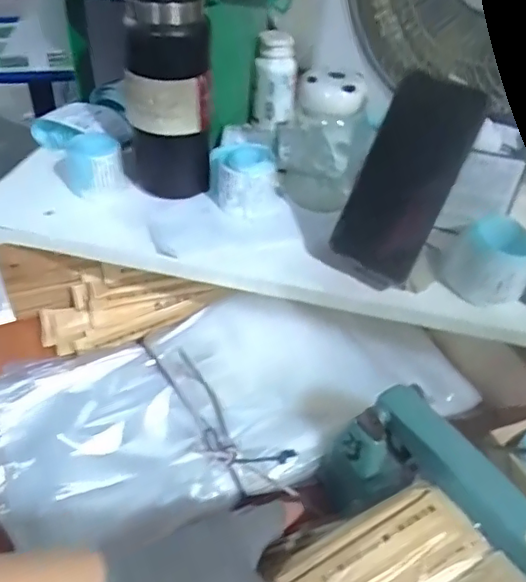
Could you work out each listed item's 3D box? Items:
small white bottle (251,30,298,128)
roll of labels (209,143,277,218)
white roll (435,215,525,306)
[{"bbox_3d":[0.013,-0.261,0.696,0.051,0.099,0.055,3,42,-2],"label":"small white bottle"},{"bbox_3d":[-0.018,-0.113,0.577,0.068,0.051,0.070,-3,43,-9],"label":"roll of labels"},{"bbox_3d":[0.197,-0.027,0.494,0.075,0.051,0.078,3,42,-3],"label":"white roll"}]

